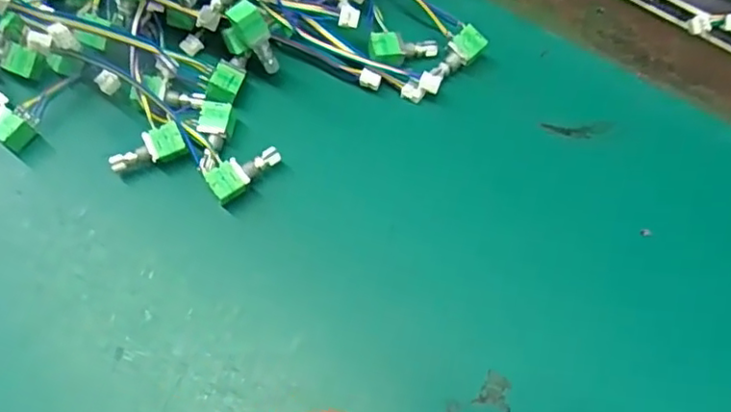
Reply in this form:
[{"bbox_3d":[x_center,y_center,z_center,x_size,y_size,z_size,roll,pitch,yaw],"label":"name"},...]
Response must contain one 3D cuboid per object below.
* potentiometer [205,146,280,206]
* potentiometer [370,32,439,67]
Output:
[{"bbox_3d":[-0.044,-0.013,0.223,0.028,0.009,0.011,-39,68,-19],"label":"potentiometer"},{"bbox_3d":[0.015,-0.065,0.252,0.029,0.007,0.013,-3,62,-20],"label":"potentiometer"}]

